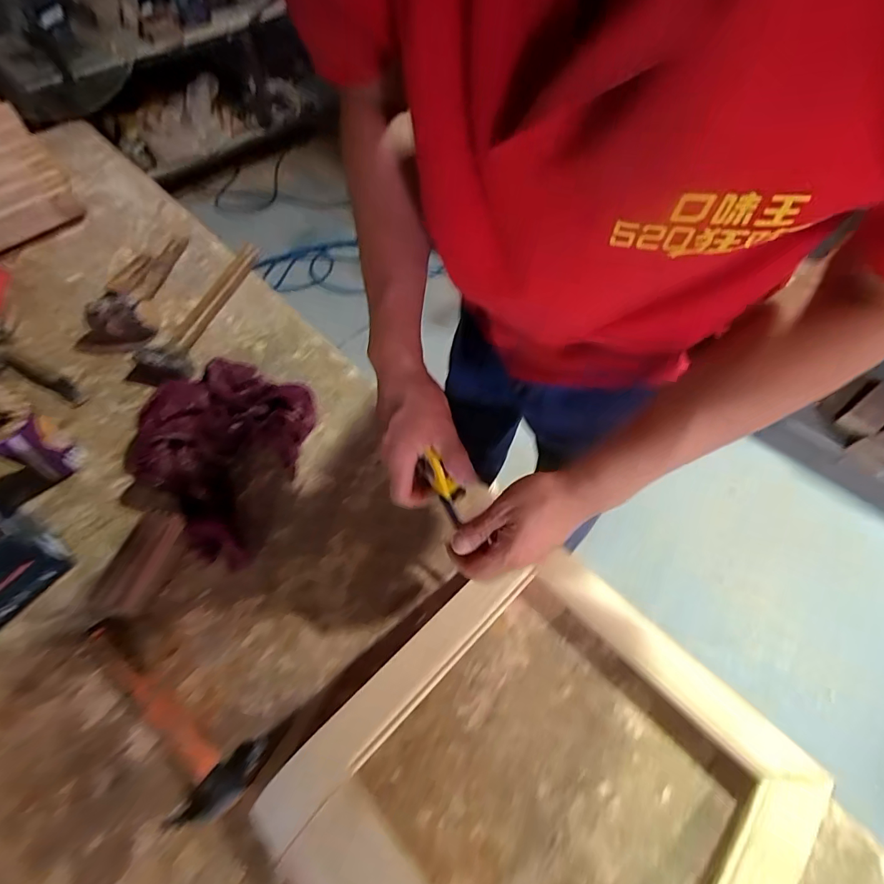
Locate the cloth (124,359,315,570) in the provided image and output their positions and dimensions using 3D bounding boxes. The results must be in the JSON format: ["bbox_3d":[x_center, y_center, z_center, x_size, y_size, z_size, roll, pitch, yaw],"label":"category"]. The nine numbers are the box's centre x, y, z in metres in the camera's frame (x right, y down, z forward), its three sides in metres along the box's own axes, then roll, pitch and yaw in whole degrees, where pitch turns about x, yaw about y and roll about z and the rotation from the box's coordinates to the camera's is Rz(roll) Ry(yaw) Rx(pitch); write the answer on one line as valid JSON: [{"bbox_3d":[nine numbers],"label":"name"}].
[{"bbox_3d":[-0.357,0.005,0.677,0.264,0.062,0.303,12,60,11],"label":"cloth"}]

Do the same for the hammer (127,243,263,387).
[{"bbox_3d":[-0.495,-0.272,0.887,0.132,0.037,0.393,5,59,7],"label":"hammer"}]

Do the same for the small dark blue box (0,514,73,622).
[{"bbox_3d":[-0.599,0.153,0.556,0.136,0.120,0.130,28,64,19],"label":"small dark blue box"}]

